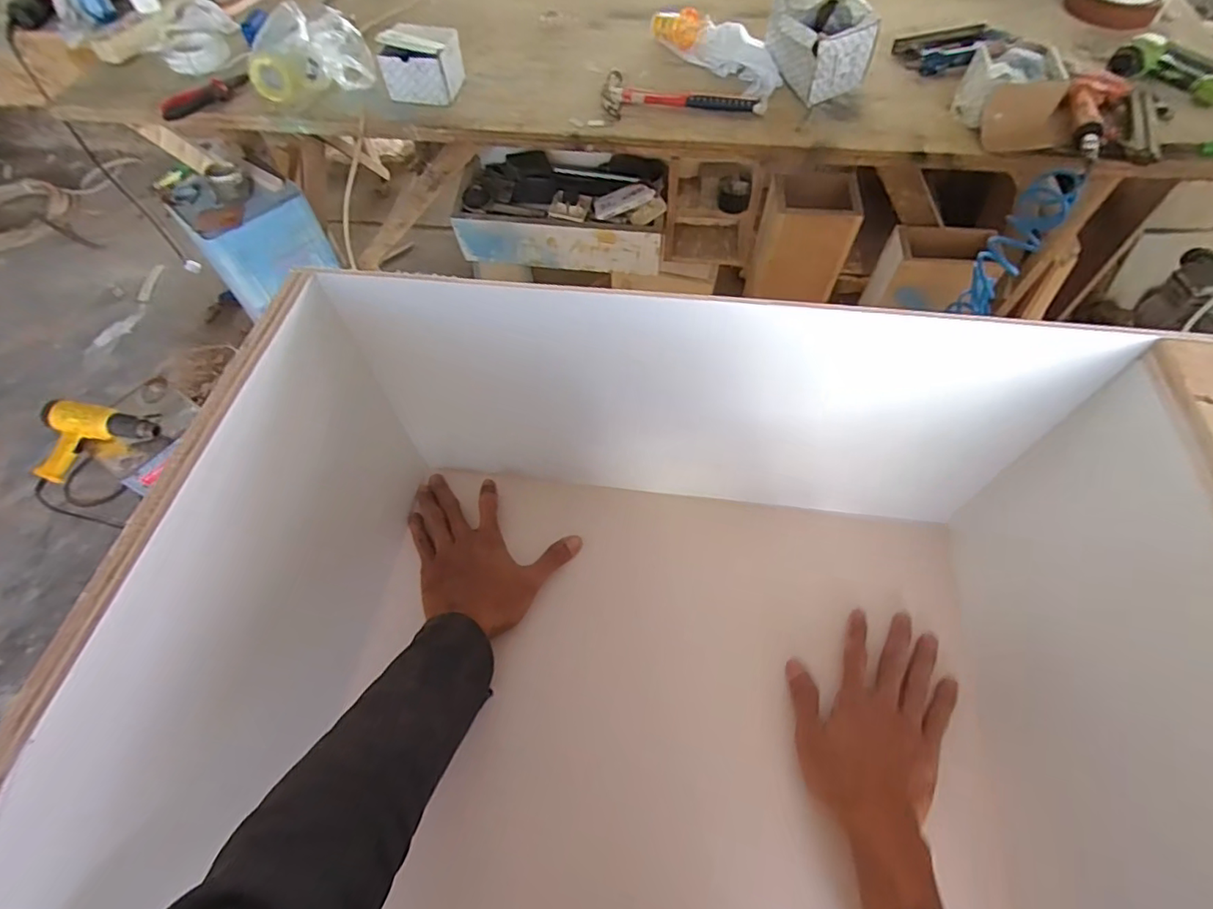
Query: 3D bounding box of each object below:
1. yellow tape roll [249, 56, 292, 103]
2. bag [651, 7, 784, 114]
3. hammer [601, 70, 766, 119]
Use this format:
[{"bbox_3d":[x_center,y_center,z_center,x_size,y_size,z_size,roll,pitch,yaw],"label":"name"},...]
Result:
[{"bbox_3d":[-0.627,-0.702,1.043,0.067,0.073,0.019,-14,60,-7],"label":"yellow tape roll"},{"bbox_3d":[0.236,-0.809,1.112,0.122,0.055,0.342,-31,63,-16],"label":"bag"},{"bbox_3d":[0.145,-0.693,1.072,0.304,0.030,0.111,1,59,2],"label":"hammer"}]

